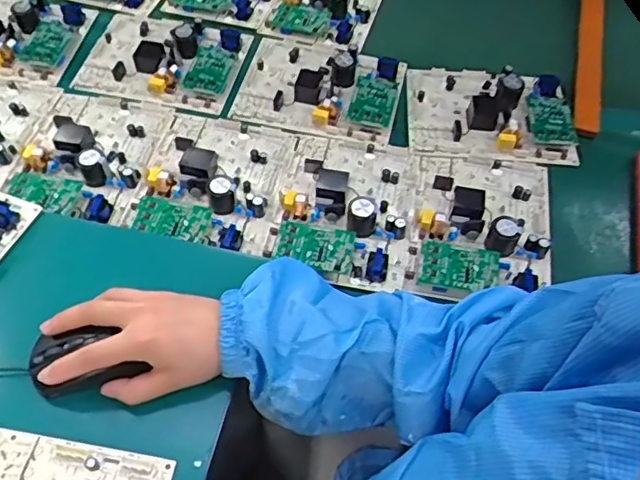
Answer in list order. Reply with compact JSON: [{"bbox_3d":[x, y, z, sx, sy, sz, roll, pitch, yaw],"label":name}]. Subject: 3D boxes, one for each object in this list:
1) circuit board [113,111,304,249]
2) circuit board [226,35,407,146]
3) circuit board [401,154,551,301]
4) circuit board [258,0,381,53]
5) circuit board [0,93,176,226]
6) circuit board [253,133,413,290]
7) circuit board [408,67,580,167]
[{"bbox_3d":[-0.115,-0.071,0.628,0.149,0.029,0.181,14,55,7],"label":"circuit board"},{"bbox_3d":[0.002,-0.193,0.716,0.188,0.032,0.149,12,55,6],"label":"circuit board"},{"bbox_3d":[0.167,-0.027,0.600,0.139,0.029,0.183,9,54,3],"label":"circuit board"},{"bbox_3d":[0.009,-0.336,0.834,0.142,0.029,0.198,15,55,8],"label":"circuit board"},{"bbox_3d":[-0.249,-0.101,0.644,0.134,0.033,0.173,13,55,7],"label":"circuit board"},{"bbox_3d":[0.022,-0.043,0.615,0.143,0.030,0.182,10,55,4],"label":"circuit board"},{"bbox_3d":[0.198,-0.153,0.695,0.193,0.031,0.138,5,54,1],"label":"circuit board"}]

